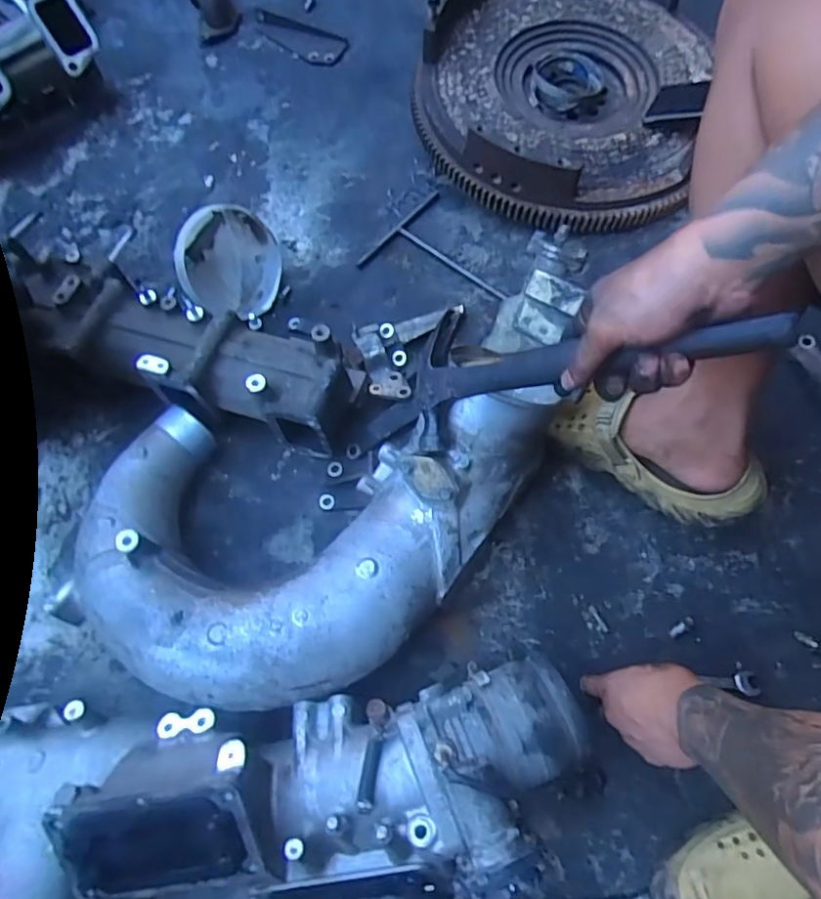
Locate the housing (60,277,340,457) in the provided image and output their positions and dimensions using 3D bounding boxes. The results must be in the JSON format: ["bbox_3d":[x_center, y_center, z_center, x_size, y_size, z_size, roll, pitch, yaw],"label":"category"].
[{"bbox_3d":[-0.247,-0.107,0.723,0.348,0.098,0.123,14,71,10],"label":"housing"}]

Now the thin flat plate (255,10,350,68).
[{"bbox_3d":[-0.203,-0.747,1.041,0.173,0.009,0.075,23,77,-2],"label":"thin flat plate"}]

